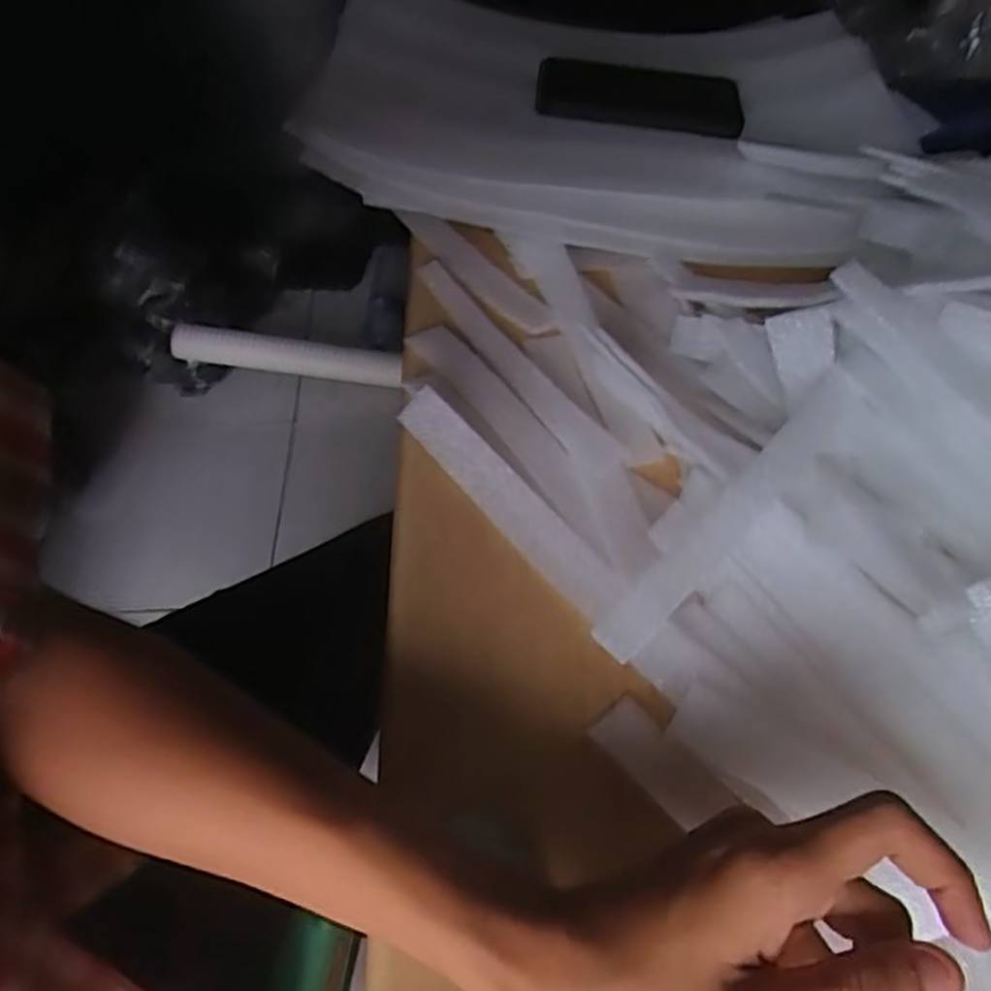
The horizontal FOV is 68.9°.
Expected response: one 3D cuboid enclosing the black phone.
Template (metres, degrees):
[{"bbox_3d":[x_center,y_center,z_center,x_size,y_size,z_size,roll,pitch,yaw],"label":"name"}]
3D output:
[{"bbox_3d":[0.111,-0.300,0.548,0.155,0.014,0.078,11,56,-1],"label":"black phone"}]

